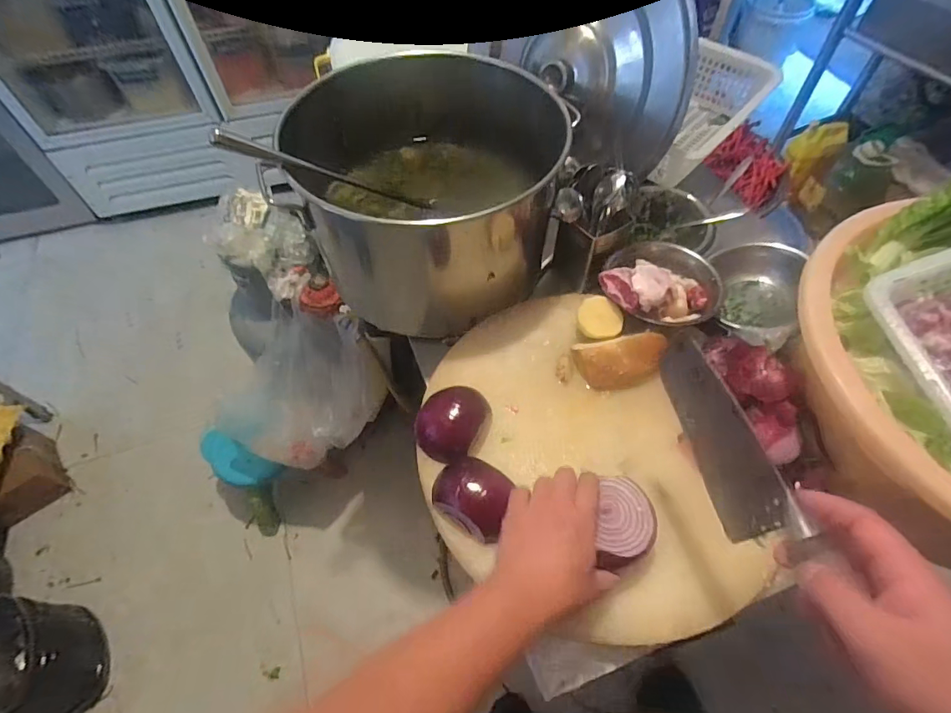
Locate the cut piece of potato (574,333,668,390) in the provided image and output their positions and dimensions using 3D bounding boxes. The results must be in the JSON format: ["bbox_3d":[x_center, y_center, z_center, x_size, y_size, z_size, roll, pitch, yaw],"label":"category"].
[{"bbox_3d":[0.172,0.005,0.568,0.099,0.038,0.055,-5,57,-2],"label":"cut piece of potato"}]

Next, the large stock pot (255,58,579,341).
[{"bbox_3d":[-0.052,-0.226,0.655,0.329,0.205,0.330,0,57,1],"label":"large stock pot"}]

